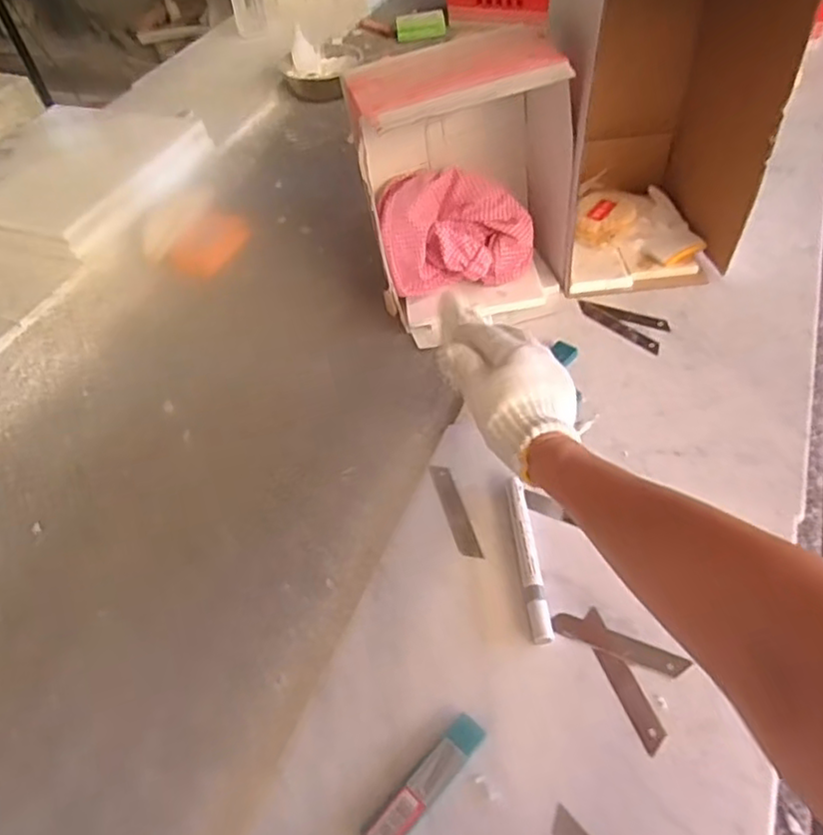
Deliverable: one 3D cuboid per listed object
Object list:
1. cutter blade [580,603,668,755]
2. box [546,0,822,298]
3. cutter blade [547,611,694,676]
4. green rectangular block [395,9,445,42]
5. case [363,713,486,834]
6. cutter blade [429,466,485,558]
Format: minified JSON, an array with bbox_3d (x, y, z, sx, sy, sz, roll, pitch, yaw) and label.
[{"bbox_3d":[0.148,0.183,0.465,0.018,0.004,0.099,-18,50,-6],"label":"cutter blade"},{"bbox_3d":[0.237,-0.307,0.662,0.191,0.311,0.181,-7,50,1],"label":"box"},{"bbox_3d":[0.150,0.165,0.479,0.094,0.005,0.019,16,54,19],"label":"cutter blade"},{"bbox_3d":[0.017,-0.750,1.263,0.095,0.036,0.052,-4,50,4],"label":"green rectangular block"},{"bbox_3d":[0.010,0.237,0.426,0.020,0.009,0.097,34,62,29],"label":"case"},{"bbox_3d":[0.038,0.080,0.567,0.018,0.004,0.096,-18,52,-3],"label":"cutter blade"}]

